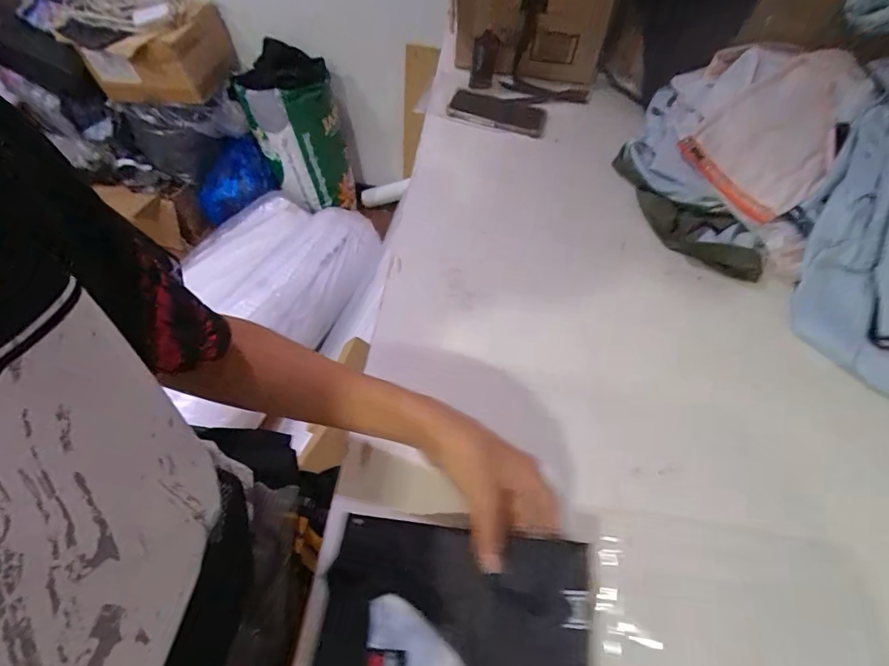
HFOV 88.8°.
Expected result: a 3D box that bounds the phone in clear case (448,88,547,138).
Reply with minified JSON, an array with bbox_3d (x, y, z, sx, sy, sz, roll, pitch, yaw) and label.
[{"bbox_3d":[0.094,-0.389,0.797,0.166,0.010,0.091,17,56,7],"label":"phone in clear case"}]

